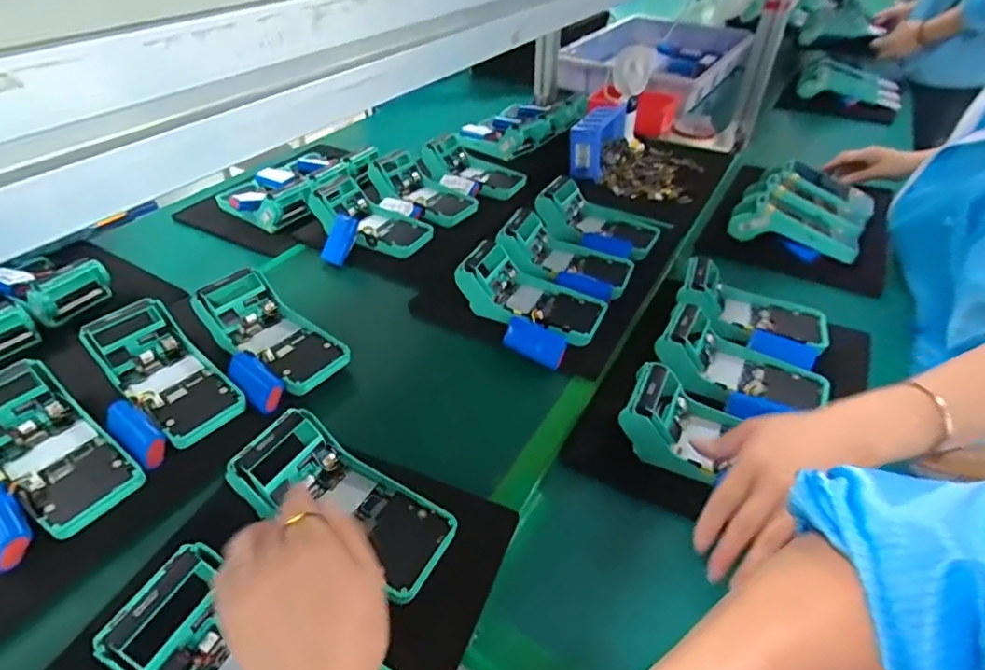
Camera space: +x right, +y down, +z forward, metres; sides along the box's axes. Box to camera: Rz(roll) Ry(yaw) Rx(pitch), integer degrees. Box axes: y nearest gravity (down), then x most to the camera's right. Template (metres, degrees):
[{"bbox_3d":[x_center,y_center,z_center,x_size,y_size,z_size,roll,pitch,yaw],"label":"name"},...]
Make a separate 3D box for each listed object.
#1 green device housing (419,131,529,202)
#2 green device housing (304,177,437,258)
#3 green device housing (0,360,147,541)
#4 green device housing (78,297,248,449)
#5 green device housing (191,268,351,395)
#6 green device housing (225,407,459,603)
[{"bbox_3d":[-0.027,-0.289,0.906,0.173,0.052,0.091,19,42,21],"label":"green device housing"},{"bbox_3d":[-0.172,-0.171,0.766,0.170,0.059,0.090,20,43,22],"label":"green device housing"},{"bbox_3d":[-0.380,0.095,0.455,0.159,0.063,0.078,25,45,26],"label":"green device housing"},{"bbox_3d":[-0.322,0.033,0.520,0.160,0.054,0.083,28,46,30],"label":"green device housing"},{"bbox_3d":[-0.243,-0.008,0.574,0.173,0.057,0.088,24,44,26],"label":"green device housing"},{"bbox_3d":[-0.115,0.134,0.420,0.169,0.048,0.075,30,49,10],"label":"green device housing"}]

